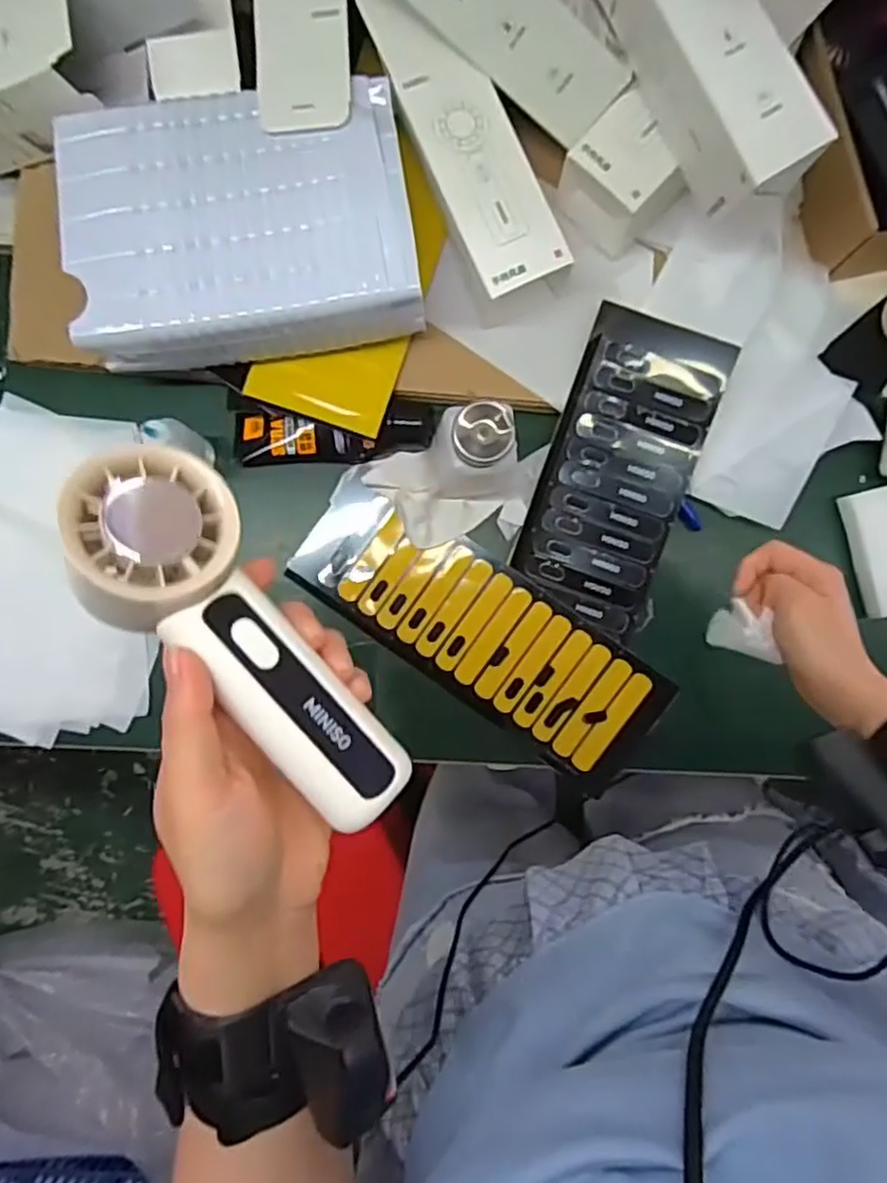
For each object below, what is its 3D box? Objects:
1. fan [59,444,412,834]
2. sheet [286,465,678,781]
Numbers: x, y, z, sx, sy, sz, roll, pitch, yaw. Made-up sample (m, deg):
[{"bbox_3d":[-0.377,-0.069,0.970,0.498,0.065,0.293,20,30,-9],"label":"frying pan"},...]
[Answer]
[{"bbox_3d":[-0.072,0.018,0.243,0.055,0.032,0.153,-38,95,-1],"label":"fan"},{"bbox_3d":[0.028,0.028,0.565,0.311,0.012,0.111,36,92,2],"label":"sheet"}]

